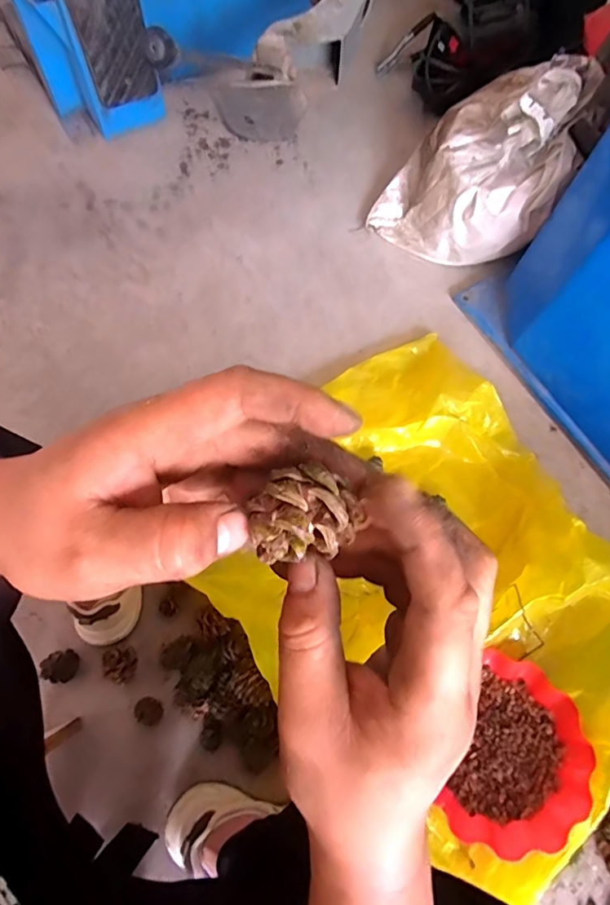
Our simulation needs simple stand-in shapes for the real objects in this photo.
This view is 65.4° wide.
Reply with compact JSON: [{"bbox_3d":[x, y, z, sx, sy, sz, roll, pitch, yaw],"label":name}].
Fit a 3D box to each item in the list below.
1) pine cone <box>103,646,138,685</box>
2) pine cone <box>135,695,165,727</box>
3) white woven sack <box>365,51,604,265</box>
[{"bbox_3d":[-0.263,0.307,0.686,0.040,0.052,0.047,-1,71,-3],"label":"pine cone"},{"bbox_3d":[-0.223,0.371,0.685,0.037,0.033,0.036,1,71,-2],"label":"pine cone"},{"bbox_3d":[0.328,-0.554,0.897,0.307,0.296,0.232,26,72,6],"label":"white woven sack"}]

